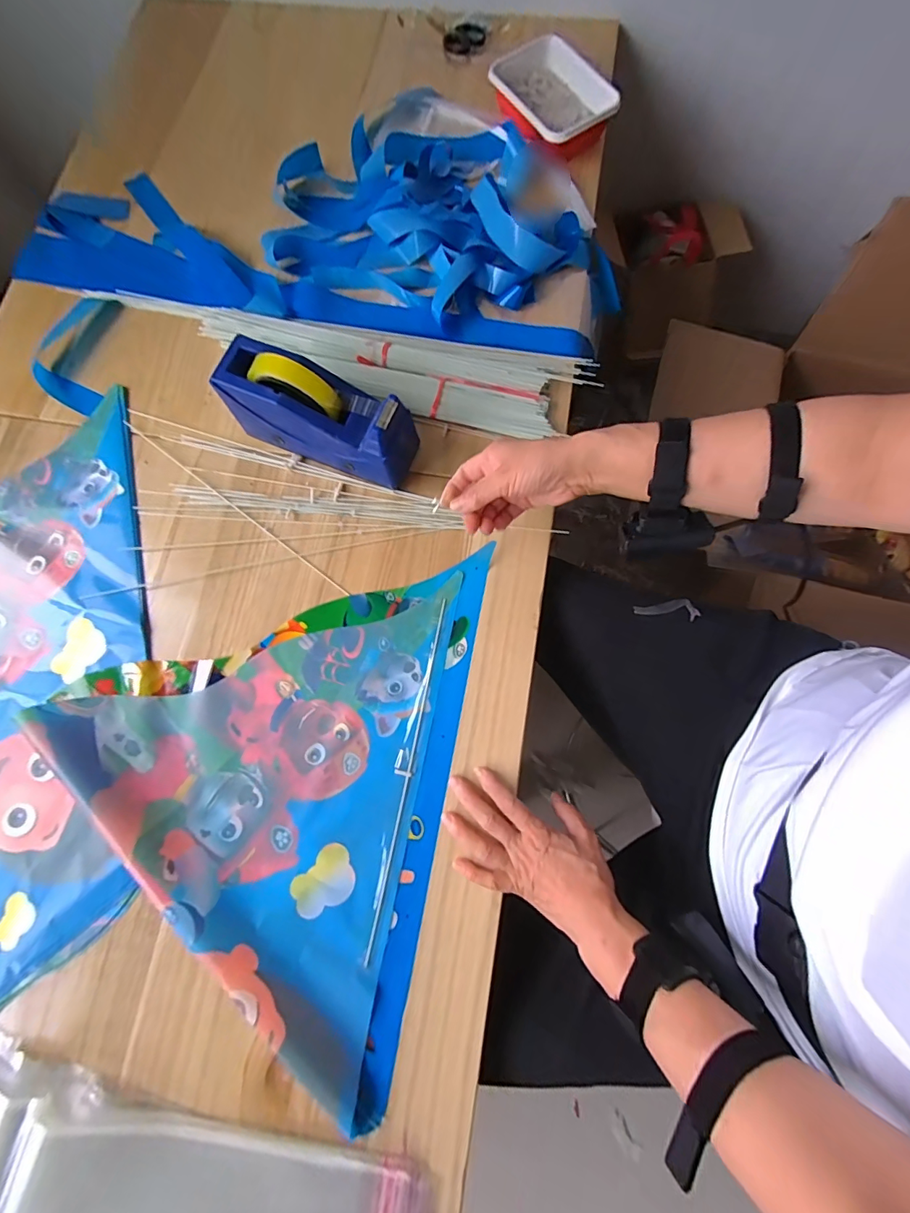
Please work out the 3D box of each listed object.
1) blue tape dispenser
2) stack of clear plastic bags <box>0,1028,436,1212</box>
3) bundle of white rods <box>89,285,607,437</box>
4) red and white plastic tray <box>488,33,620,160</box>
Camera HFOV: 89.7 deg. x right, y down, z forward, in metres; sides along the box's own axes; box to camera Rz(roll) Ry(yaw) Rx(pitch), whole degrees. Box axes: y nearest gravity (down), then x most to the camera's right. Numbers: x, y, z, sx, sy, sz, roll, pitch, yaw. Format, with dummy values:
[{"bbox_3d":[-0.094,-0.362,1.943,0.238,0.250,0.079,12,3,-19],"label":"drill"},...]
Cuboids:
[{"bbox_3d":[-0.146,-0.208,0.500,0.198,0.114,0.066,21,78,5],"label":"blue tape dispenser"},{"bbox_3d":[-0.251,0.492,0.388,0.456,0.031,0.121,11,71,2],"label":"stack of clear plastic bags"},{"bbox_3d":[-0.149,-0.305,0.564,0.611,0.029,0.115,11,77,3],"label":"bundle of white rods"},{"bbox_3d":[0.127,-0.693,0.631,0.124,0.044,0.179,-33,76,-4],"label":"red and white plastic tray"}]

